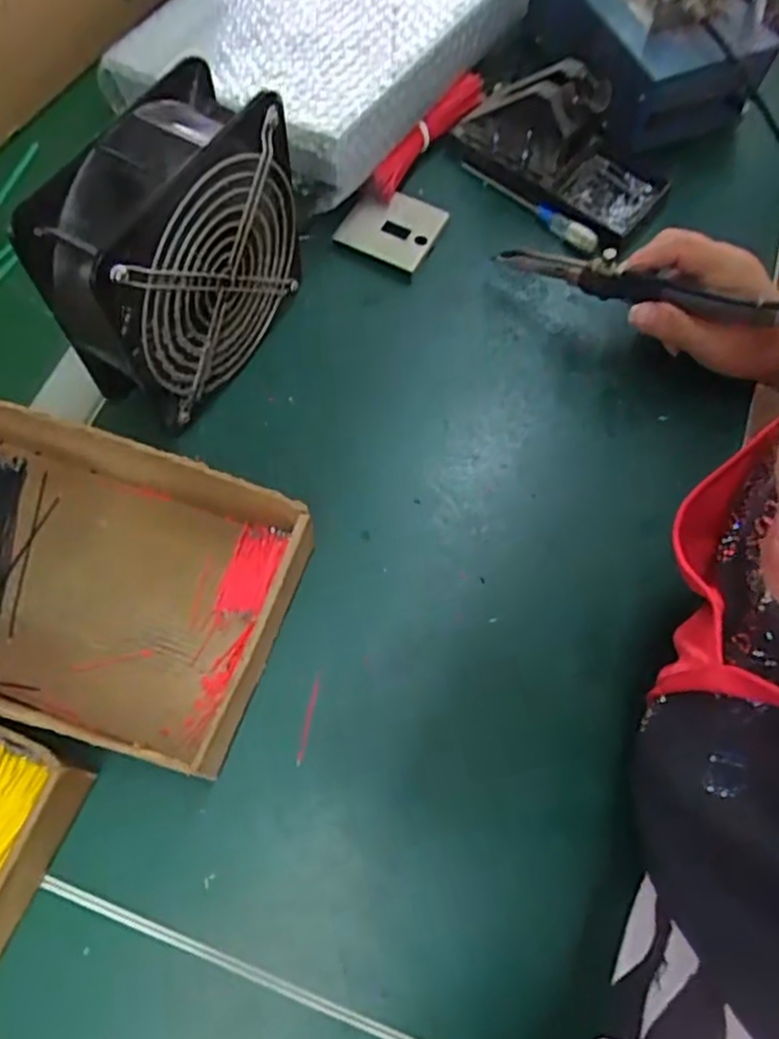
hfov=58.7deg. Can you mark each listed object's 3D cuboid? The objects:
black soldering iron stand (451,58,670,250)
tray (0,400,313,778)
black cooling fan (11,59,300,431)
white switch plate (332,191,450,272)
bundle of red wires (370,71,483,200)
[{"bbox_3d":[0.128,-0.278,0.499,0.152,0.065,0.077,37,70,14],"label":"black soldering iron stand"},{"bbox_3d":[-0.168,0.029,0.376,0.231,0.047,0.146,18,66,7],"label":"tray"},{"bbox_3d":[-0.114,-0.146,0.397,0.061,0.151,0.145,27,68,10],"label":"black cooling fan"},{"bbox_3d":[0.005,-0.214,0.503,0.062,0.013,0.063,27,68,10],"label":"white switch plate"},{"bbox_3d":[0.030,-0.287,0.517,0.013,0.032,0.128,36,70,14],"label":"bundle of red wires"}]

